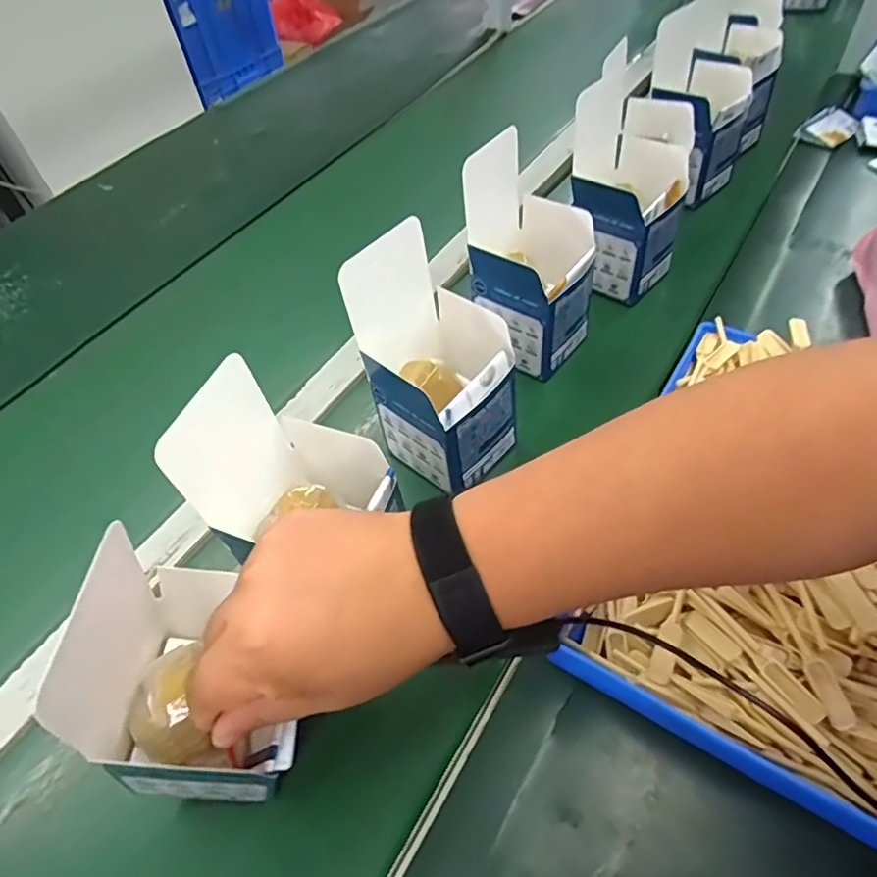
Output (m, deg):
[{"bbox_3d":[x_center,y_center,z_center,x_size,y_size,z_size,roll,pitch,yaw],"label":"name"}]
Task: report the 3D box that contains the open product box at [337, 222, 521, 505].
[{"bbox_3d":[0.000,-0.054,0.435,0.110,0.162,0.094,33,62,27],"label":"open product box"}]

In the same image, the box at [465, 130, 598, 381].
[{"bbox_3d":[0.080,-0.153,0.504,0.101,0.162,0.102,27,59,24],"label":"box"}]

